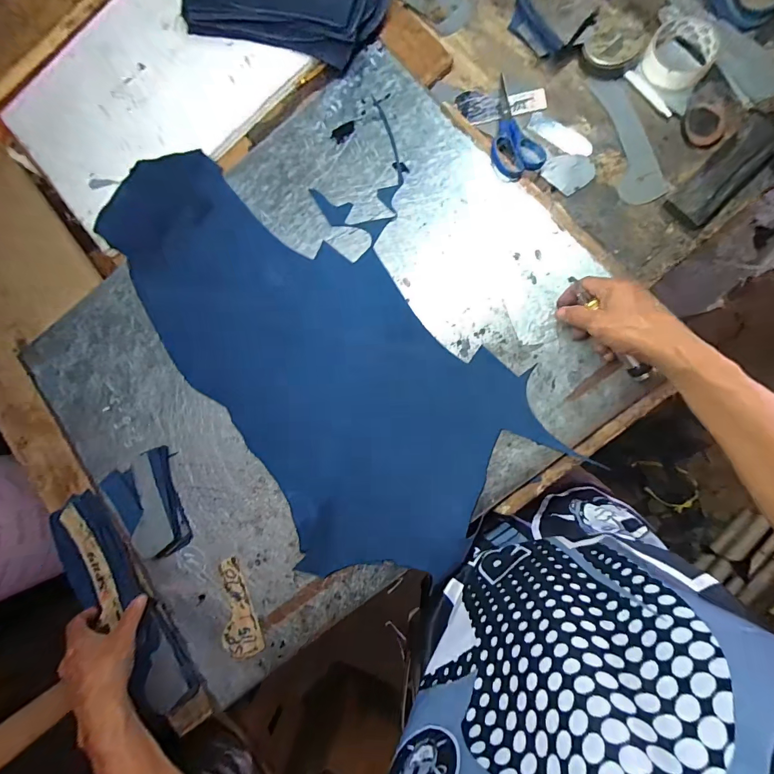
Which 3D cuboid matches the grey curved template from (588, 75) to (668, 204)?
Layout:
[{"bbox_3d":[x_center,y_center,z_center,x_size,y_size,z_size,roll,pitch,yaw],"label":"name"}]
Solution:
[{"bbox_3d":[0.330,-0.341,0.508,0.054,0.006,0.191,-12,86,6],"label":"grey curved template"}]

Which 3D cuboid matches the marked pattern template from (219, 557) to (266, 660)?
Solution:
[{"bbox_3d":[-0.210,0.306,0.512,0.052,0.006,0.129,-22,83,3],"label":"marked pattern template"}]

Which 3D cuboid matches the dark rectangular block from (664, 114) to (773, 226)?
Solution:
[{"bbox_3d":[0.448,-0.286,0.479,0.185,0.019,0.058,-42,84,3],"label":"dark rectangular block"}]

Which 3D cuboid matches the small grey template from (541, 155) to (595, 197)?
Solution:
[{"bbox_3d":[0.257,-0.304,0.522,0.057,0.005,0.059,-39,84,3],"label":"small grey template"}]

